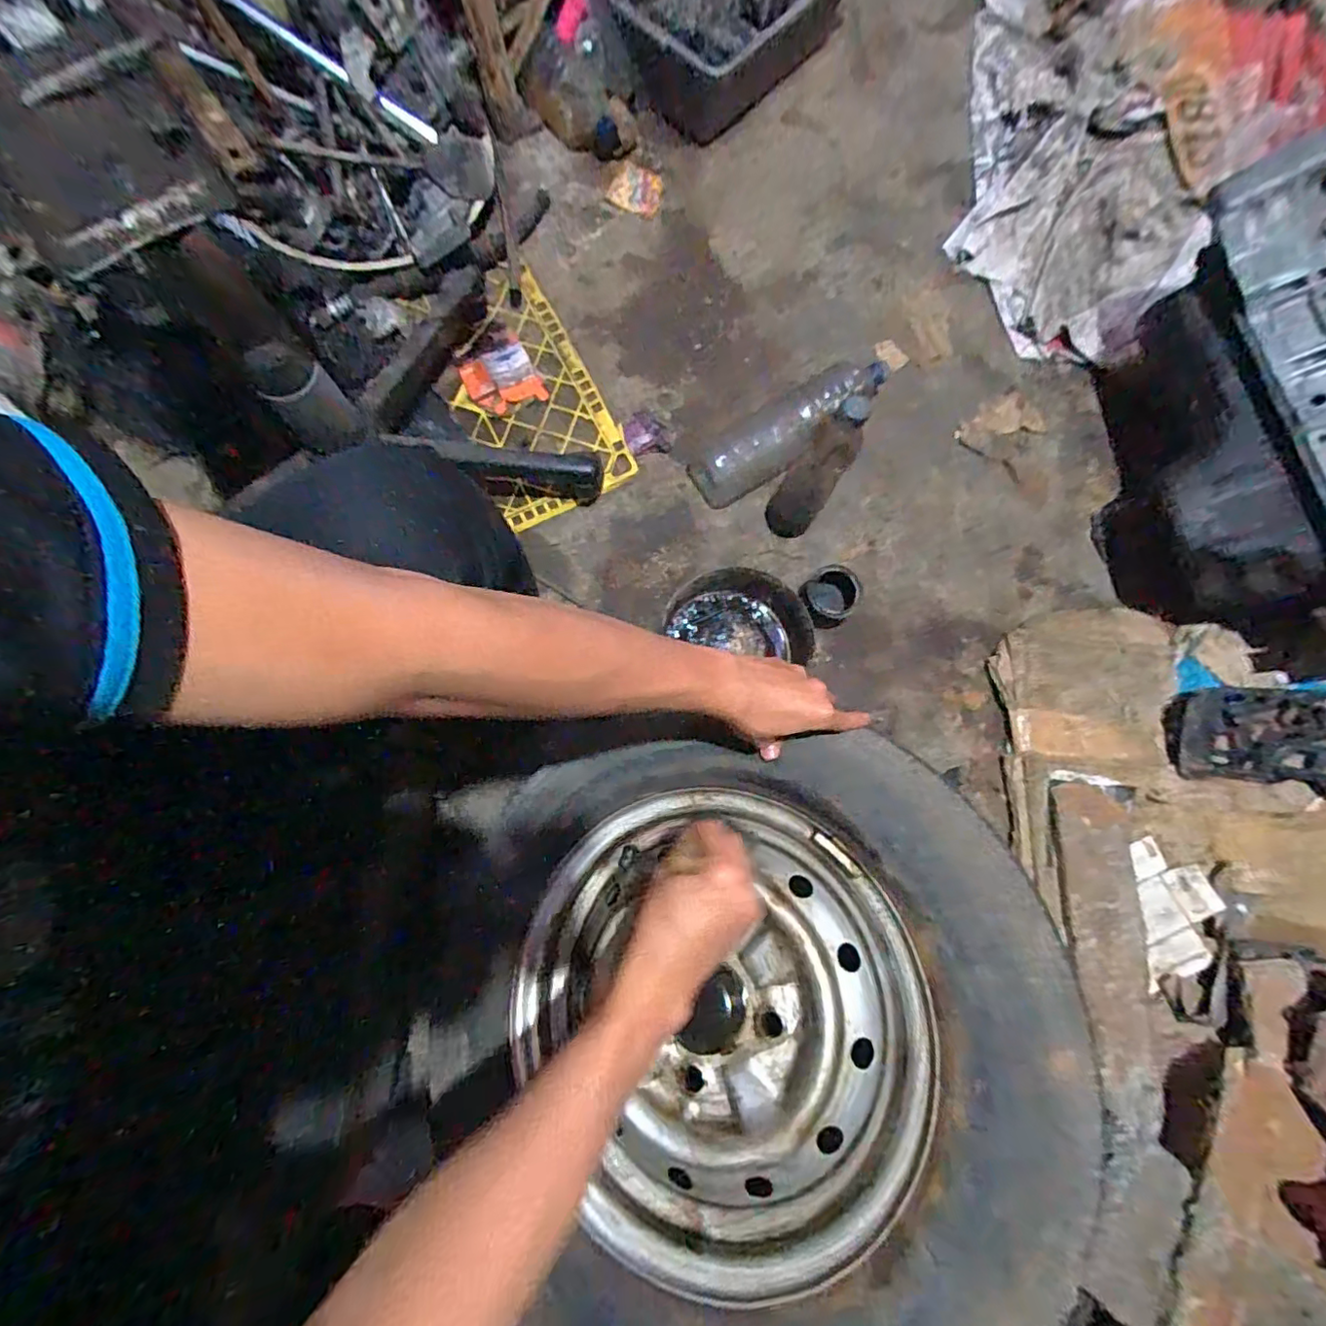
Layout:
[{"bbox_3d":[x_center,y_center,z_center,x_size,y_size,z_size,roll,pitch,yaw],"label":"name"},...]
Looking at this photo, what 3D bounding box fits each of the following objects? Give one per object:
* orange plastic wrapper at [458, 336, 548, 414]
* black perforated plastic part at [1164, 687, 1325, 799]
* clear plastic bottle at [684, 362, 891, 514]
[{"bbox_3d":[-0.238,-0.418,0.855,0.103,0.017,0.094,-29,80,-5],"label":"orange plastic wrapper"},{"bbox_3d":[0.829,0.108,0.746,0.279,0.094,0.136,12,78,26],"label":"black perforated plastic part"},{"bbox_3d":[0.185,-0.339,0.827,0.311,0.068,0.095,-30,82,-9],"label":"clear plastic bottle"}]

